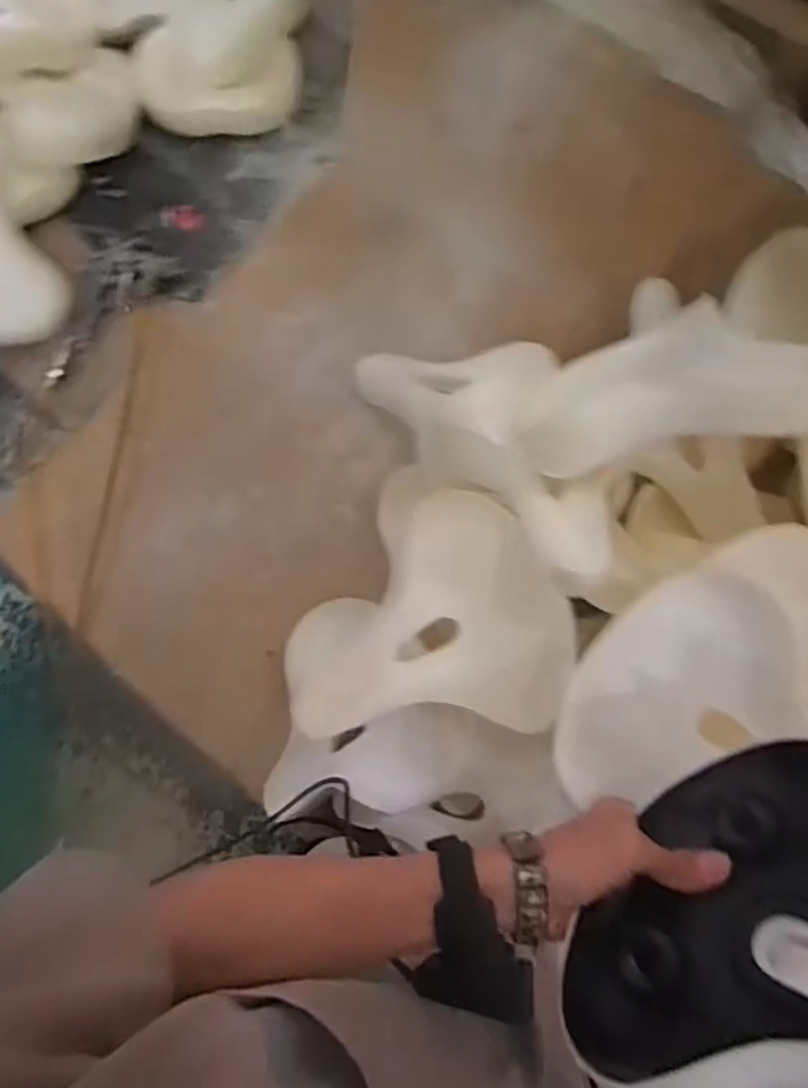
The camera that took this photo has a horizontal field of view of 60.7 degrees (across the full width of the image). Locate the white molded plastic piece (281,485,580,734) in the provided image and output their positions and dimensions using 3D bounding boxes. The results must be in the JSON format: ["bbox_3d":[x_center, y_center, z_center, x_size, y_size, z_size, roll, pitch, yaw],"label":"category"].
[{"bbox_3d":[0.023,0.064,0.613,0.249,0.075,0.192,-2,72,1],"label":"white molded plastic piece"}]

